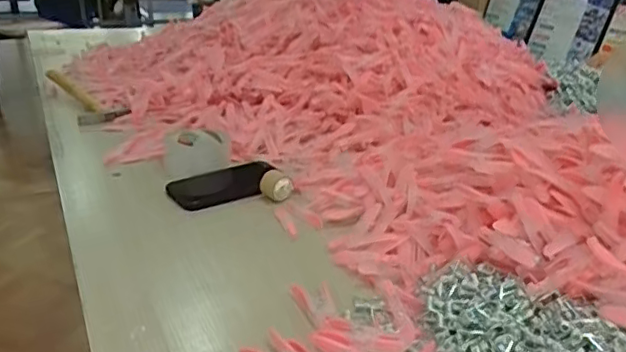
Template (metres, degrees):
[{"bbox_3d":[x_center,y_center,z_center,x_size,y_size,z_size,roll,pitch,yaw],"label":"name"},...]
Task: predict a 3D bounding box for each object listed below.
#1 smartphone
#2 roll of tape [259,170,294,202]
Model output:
[{"bbox_3d":[-0.115,0.010,0.766,0.148,0.016,0.075,-16,28,-30],"label":"smartphone"},{"bbox_3d":[-0.047,0.013,0.748,0.034,0.035,0.034,25,0,-45],"label":"roll of tape"}]

